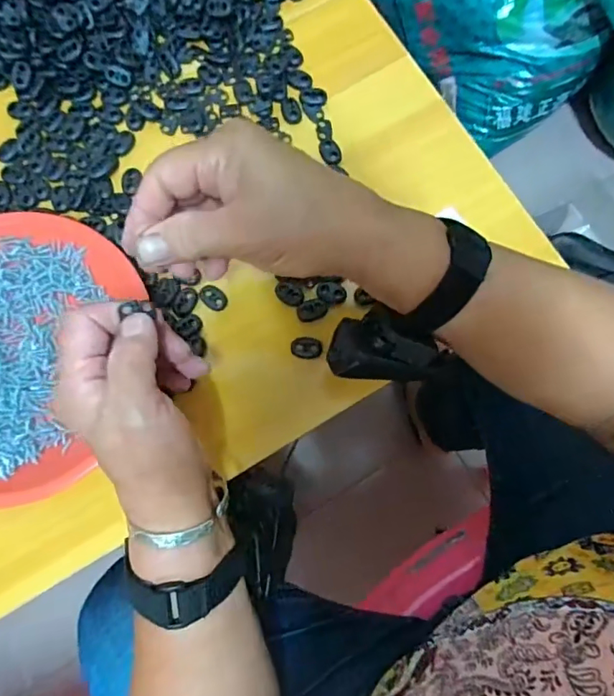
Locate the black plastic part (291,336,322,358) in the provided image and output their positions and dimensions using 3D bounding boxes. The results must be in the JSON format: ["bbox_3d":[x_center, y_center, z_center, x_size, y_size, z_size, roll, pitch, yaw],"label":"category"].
[{"bbox_3d":[0.000,-0.001,0.355,0.022,0.004,0.015,3,78,2],"label":"black plastic part"}]

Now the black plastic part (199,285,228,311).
[{"bbox_3d":[-0.068,-0.037,0.362,0.022,0.004,0.015,38,81,9],"label":"black plastic part"}]

